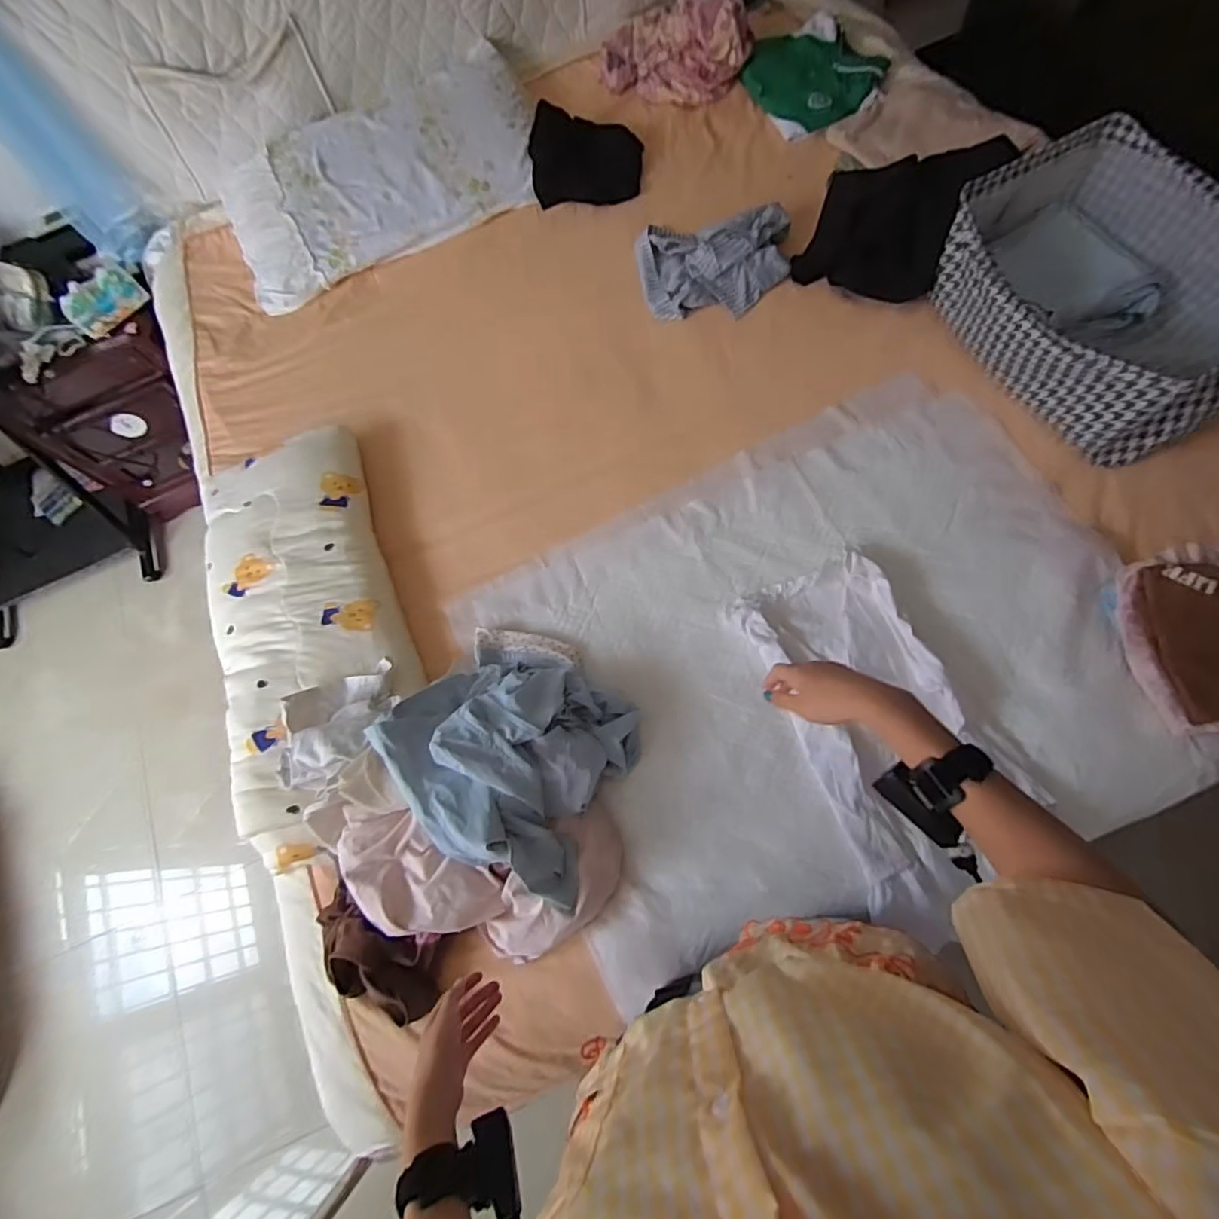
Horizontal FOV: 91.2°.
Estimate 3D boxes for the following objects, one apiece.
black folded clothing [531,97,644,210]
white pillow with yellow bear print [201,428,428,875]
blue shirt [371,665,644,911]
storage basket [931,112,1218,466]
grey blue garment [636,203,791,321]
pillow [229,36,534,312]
[{"bbox_3d":[-0.052,-0.996,1.313,0.237,0.068,0.214,1,71,8],"label":"black folded clothing"},{"bbox_3d":[-0.494,0.013,0.964,0.300,0.080,0.714,-23,70,-1],"label":"white pillow with yellow bear print"},{"bbox_3d":[-0.134,0.188,0.806,0.300,0.156,0.281,23,73,15],"label":"blue shirt"},{"bbox_3d":[0.818,-0.513,0.991,0.380,0.195,0.503,-28,69,-4],"label":"storage basket"},{"bbox_3d":[0.208,-0.691,1.185,0.298,0.050,0.232,-3,71,6],"label":"grey blue garment"},{"bbox_3d":[-0.507,-0.986,1.343,0.721,0.133,0.469,-24,70,-1],"label":"pillow"}]

